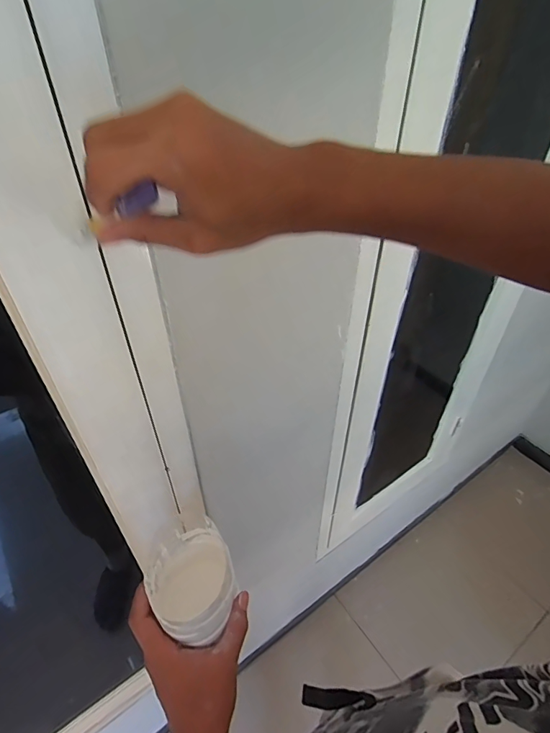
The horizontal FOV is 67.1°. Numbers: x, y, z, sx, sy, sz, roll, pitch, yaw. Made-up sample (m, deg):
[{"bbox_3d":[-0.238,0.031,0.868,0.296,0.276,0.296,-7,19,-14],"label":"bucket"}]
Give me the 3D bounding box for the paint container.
[{"bbox_3d":[-0.081,0.218,0.417,0.079,0.065,0.092,-23,47,-23],"label":"paint container"}]

